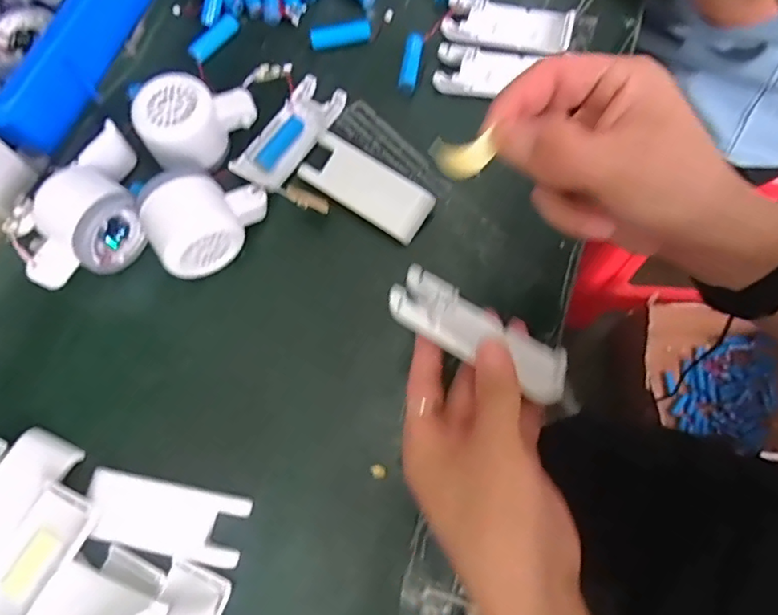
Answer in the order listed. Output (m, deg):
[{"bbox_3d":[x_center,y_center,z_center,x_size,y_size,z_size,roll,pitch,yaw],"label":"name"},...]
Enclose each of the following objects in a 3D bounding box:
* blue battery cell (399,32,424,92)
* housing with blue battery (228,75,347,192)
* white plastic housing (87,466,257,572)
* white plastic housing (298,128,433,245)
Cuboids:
[{"bbox_3d":[0.018,-0.199,0.452,0.016,0.014,0.051,10,70,5],"label":"blue battery cell"},{"bbox_3d":[-0.075,-0.133,0.428,0.047,0.016,0.106,27,73,11],"label":"housing with blue battery"},{"bbox_3d":[-0.137,0.127,0.338,0.096,0.017,0.040,10,71,6],"label":"white plastic housing"},{"bbox_3d":[-0.016,-0.088,0.407,0.100,0.018,0.039,35,75,13],"label":"white plastic housing"}]

